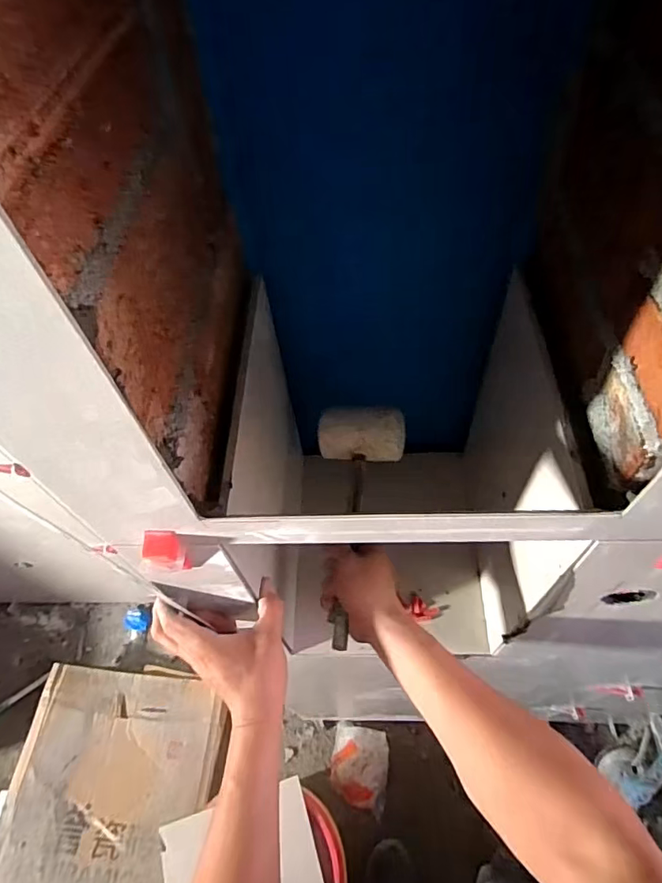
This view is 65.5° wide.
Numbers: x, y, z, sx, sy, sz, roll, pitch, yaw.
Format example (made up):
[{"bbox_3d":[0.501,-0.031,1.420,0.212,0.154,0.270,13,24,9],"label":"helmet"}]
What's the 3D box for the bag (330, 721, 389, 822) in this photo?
[{"bbox_3d":[0.072,0.821,1.301,0.143,0.072,0.178,7,58,9],"label":"bag"}]

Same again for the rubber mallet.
[{"bbox_3d":[0.025,0.092,0.594,0.104,0.055,0.271,4,67,7],"label":"rubber mallet"}]

